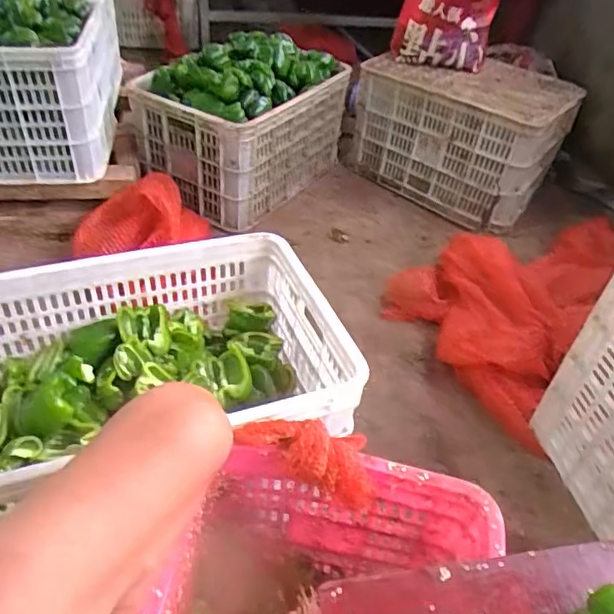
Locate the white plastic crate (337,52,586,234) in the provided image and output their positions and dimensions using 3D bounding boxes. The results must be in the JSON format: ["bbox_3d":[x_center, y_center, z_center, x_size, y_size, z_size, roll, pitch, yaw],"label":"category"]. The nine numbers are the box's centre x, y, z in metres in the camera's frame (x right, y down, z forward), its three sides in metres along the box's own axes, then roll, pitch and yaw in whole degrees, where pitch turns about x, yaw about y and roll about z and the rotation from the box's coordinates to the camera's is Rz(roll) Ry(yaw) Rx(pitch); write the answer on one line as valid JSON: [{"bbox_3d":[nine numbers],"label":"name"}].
[{"bbox_3d":[0.408,-0.513,1.650,0.577,0.283,0.398,29,47,23],"label":"white plastic crate"}]

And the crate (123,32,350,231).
[{"bbox_3d":[-0.140,-0.479,1.483,0.295,0.337,0.535,28,47,23],"label":"crate"}]

